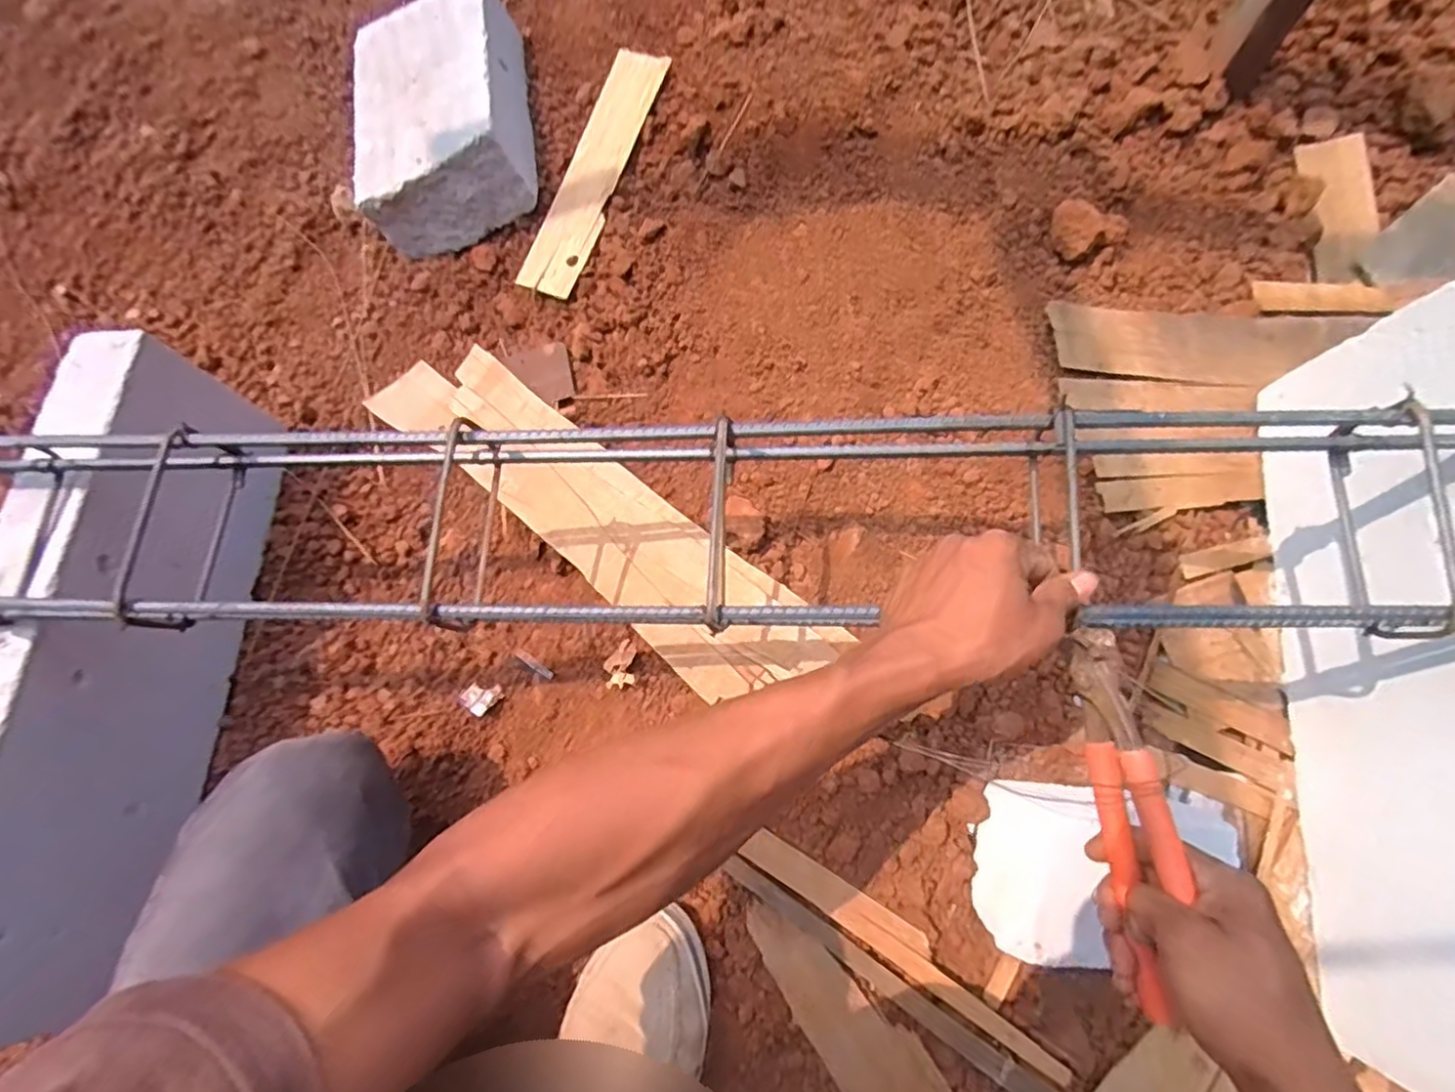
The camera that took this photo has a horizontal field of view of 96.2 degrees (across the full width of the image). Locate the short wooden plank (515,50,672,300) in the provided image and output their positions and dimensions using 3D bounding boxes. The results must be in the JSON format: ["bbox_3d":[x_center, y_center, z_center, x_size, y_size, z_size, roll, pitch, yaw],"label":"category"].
[{"bbox_3d":[-0.171,-0.458,0.812,0.087,0.014,0.299,29,97,19],"label":"short wooden plank"}]

